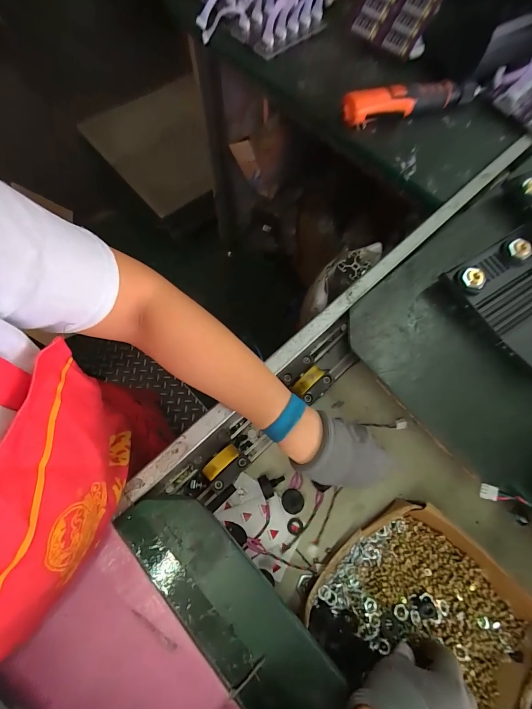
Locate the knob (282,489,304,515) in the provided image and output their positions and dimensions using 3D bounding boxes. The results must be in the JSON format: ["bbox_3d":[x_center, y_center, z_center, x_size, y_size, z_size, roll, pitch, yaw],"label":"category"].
[{"bbox_3d":[0.034,0.185,0.398,0.028,0.012,0.027,1,70,-2],"label":"knob"}]

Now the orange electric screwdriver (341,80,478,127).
[{"bbox_3d":[0.238,-0.413,0.521,0.240,0.042,0.044,-12,71,-6],"label":"orange electric screwdriver"}]

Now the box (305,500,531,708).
[{"bbox_3d":[0.173,0.289,0.342,0.212,0.046,0.192,41,75,17],"label":"box"}]

